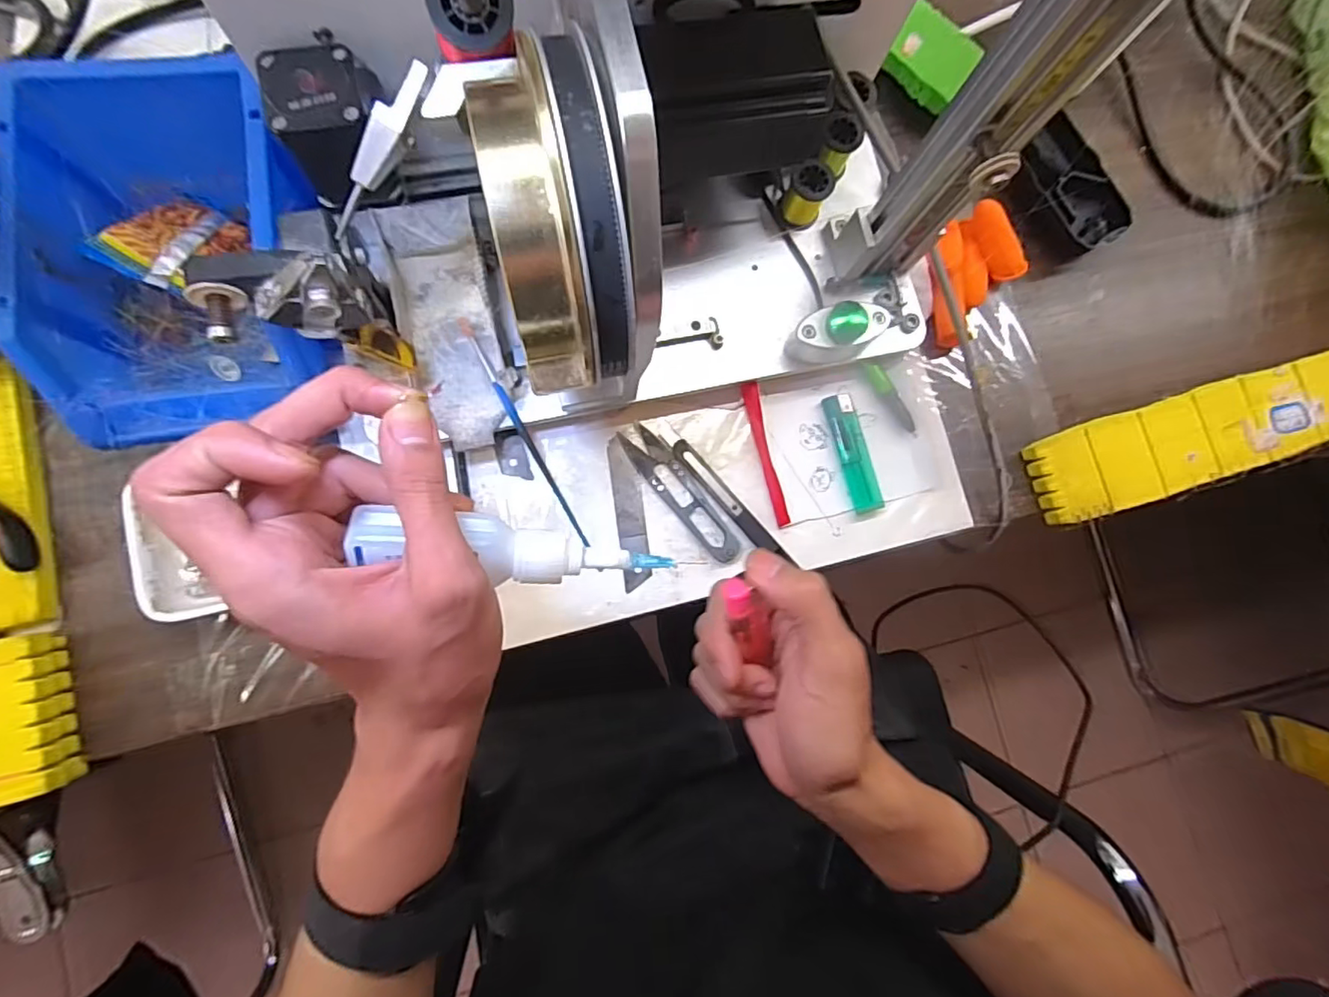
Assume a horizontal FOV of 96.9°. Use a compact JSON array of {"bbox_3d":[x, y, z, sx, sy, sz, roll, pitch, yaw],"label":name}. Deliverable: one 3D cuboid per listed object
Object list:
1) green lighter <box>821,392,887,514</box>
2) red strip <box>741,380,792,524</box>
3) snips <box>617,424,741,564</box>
[{"bbox_3d":[0.124,-0.030,0.384,0.019,0.010,0.078,-14,84,-8],"label":"green lighter"},{"bbox_3d":[0.064,-0.028,0.373,0.007,0.012,0.092,-12,84,-8],"label":"red strip"},{"bbox_3d":[0.011,-0.003,0.369,0.023,0.005,0.102,-38,88,-10],"label":"snips"}]

